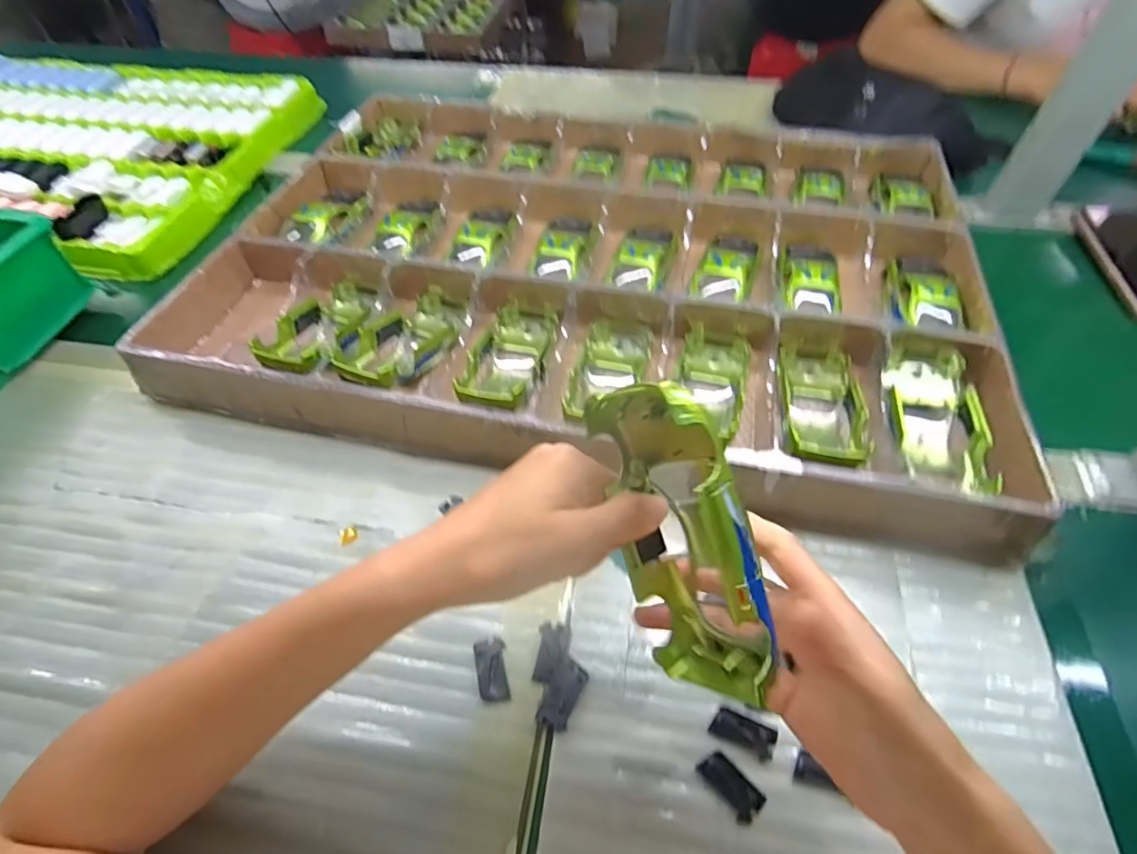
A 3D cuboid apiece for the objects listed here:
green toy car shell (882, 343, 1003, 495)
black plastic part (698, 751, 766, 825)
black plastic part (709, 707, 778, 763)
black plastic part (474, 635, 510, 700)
[{"bbox_3d":[0.262,-0.005,0.401,0.070,0.035,0.126,11,54,9],"label":"green toy car shell"},{"bbox_3d":[0.084,0.183,0.287,0.016,0.004,0.032,-34,59,-22],"label":"black plastic part"},{"bbox_3d":[0.094,0.165,0.302,0.032,0.005,0.016,22,56,16],"label":"black plastic part"},{"bbox_3d":[-0.045,0.141,0.326,0.018,0.004,0.035,-7,53,-5],"label":"black plastic part"}]

